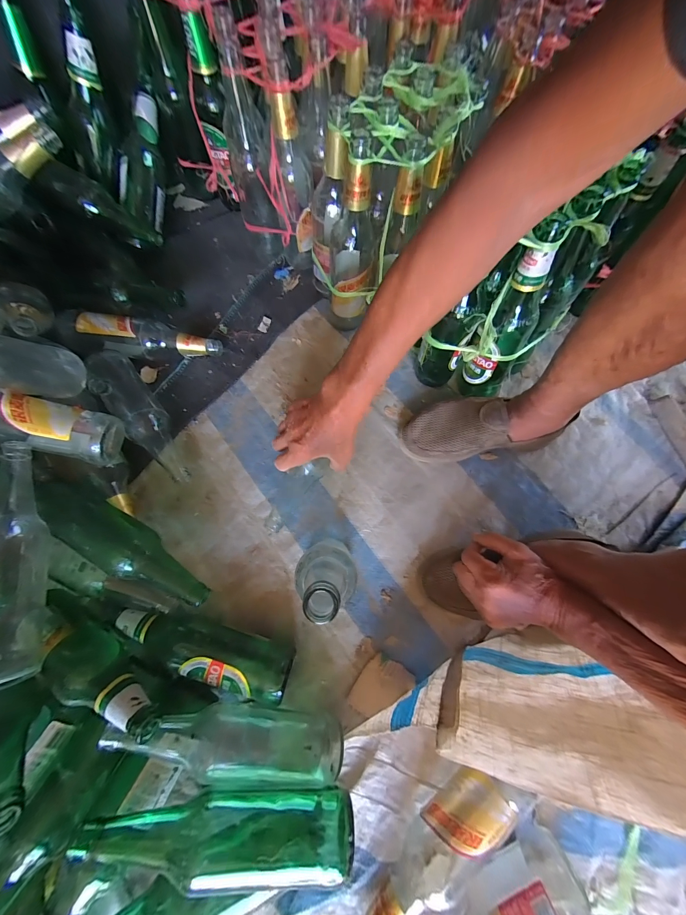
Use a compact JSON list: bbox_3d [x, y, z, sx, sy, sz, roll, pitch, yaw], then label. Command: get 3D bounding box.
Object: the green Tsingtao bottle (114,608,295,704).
[{"bbox_3d":[-0.192,0.259,0.404,0.251,0.066,0.063,13,76,5],"label":"green Tsingtao bottle"}]

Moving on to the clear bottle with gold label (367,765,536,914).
[{"bbox_3d":[0.112,0.475,0.354,0.249,0.068,0.064,-44,79,-9],"label":"clear bottle with gold label"}]

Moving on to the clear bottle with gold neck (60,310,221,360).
[{"bbox_3d":[-0.355,-0.209,0.531,0.269,0.067,0.073,8,76,3],"label":"clear bottle with gold neck"}]

